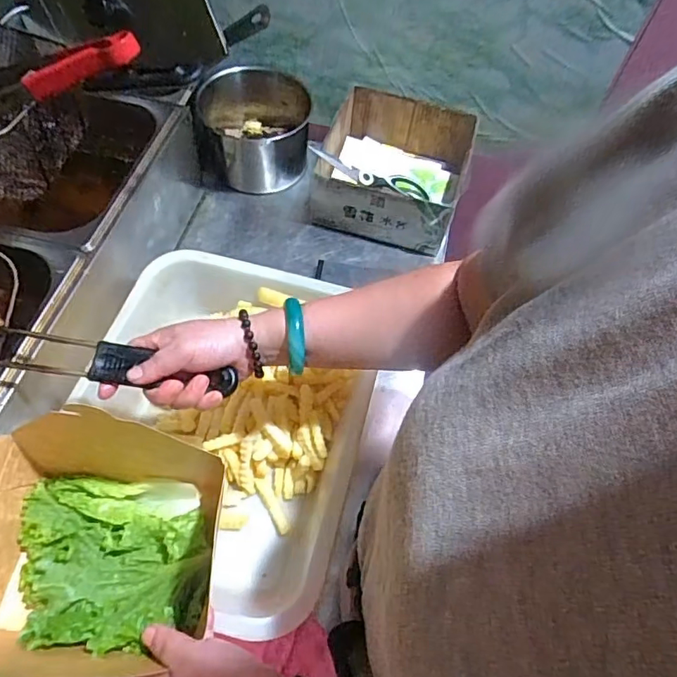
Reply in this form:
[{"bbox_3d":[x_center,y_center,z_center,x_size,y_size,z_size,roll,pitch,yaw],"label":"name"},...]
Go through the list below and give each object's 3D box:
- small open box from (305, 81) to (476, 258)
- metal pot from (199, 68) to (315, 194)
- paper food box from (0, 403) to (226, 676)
[{"bbox_3d":[0.083,-0.264,0.801,0.207,0.102,0.222,17,58,6],"label":"small open box"},{"bbox_3d":[-0.137,-0.335,0.836,0.179,0.113,0.167,-1,58,-5],"label":"metal pot"},{"bbox_3d":[-0.195,0.144,0.391,0.180,0.113,0.181,2,58,-3],"label":"paper food box"}]

